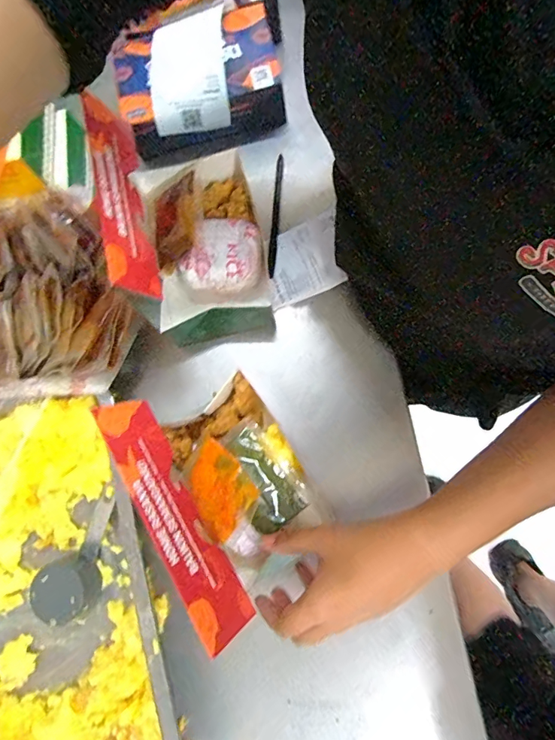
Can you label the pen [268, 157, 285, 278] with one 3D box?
[{"bbox_3d":[-0.001,-0.173,0.486,0.009,0.005,0.145,3,78,6],"label":"pen"}]

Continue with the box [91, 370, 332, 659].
[{"bbox_3d":[-0.037,0.089,0.357,0.106,0.147,0.171,-31,80,-6],"label":"box"}]

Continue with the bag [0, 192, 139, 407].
[{"bbox_3d":[-0.247,-0.075,0.427,0.191,0.041,0.210,-11,79,-2],"label":"bag"}]

